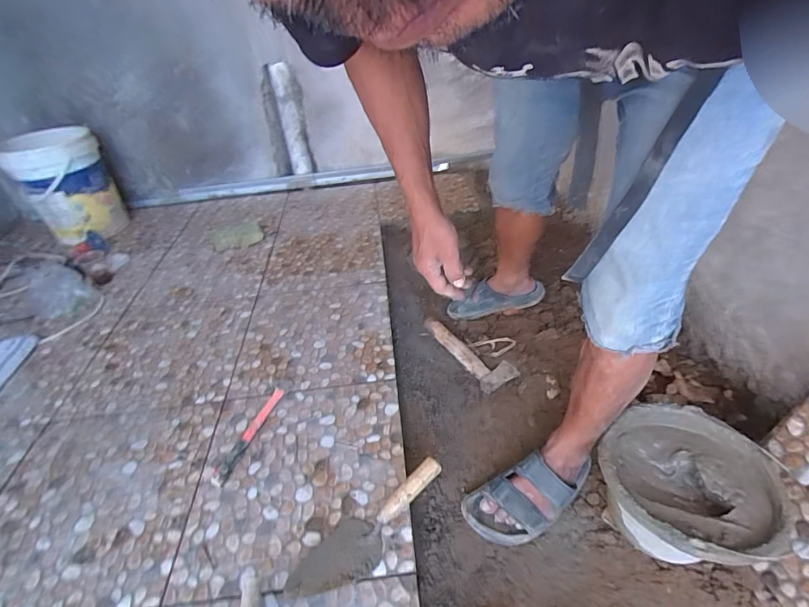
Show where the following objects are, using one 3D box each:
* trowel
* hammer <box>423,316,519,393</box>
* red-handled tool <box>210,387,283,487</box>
[{"bbox_3d":[-0.062,0.365,0.676,0.297,0.078,0.092,-26,43,-23],"label":"trowel"},{"bbox_3d":[0.161,0.112,1.041,0.098,0.043,0.258,-25,37,-22],"label":"hammer"},{"bbox_3d":[-0.325,0.272,0.864,0.031,0.013,0.230,8,41,17],"label":"red-handled tool"}]

